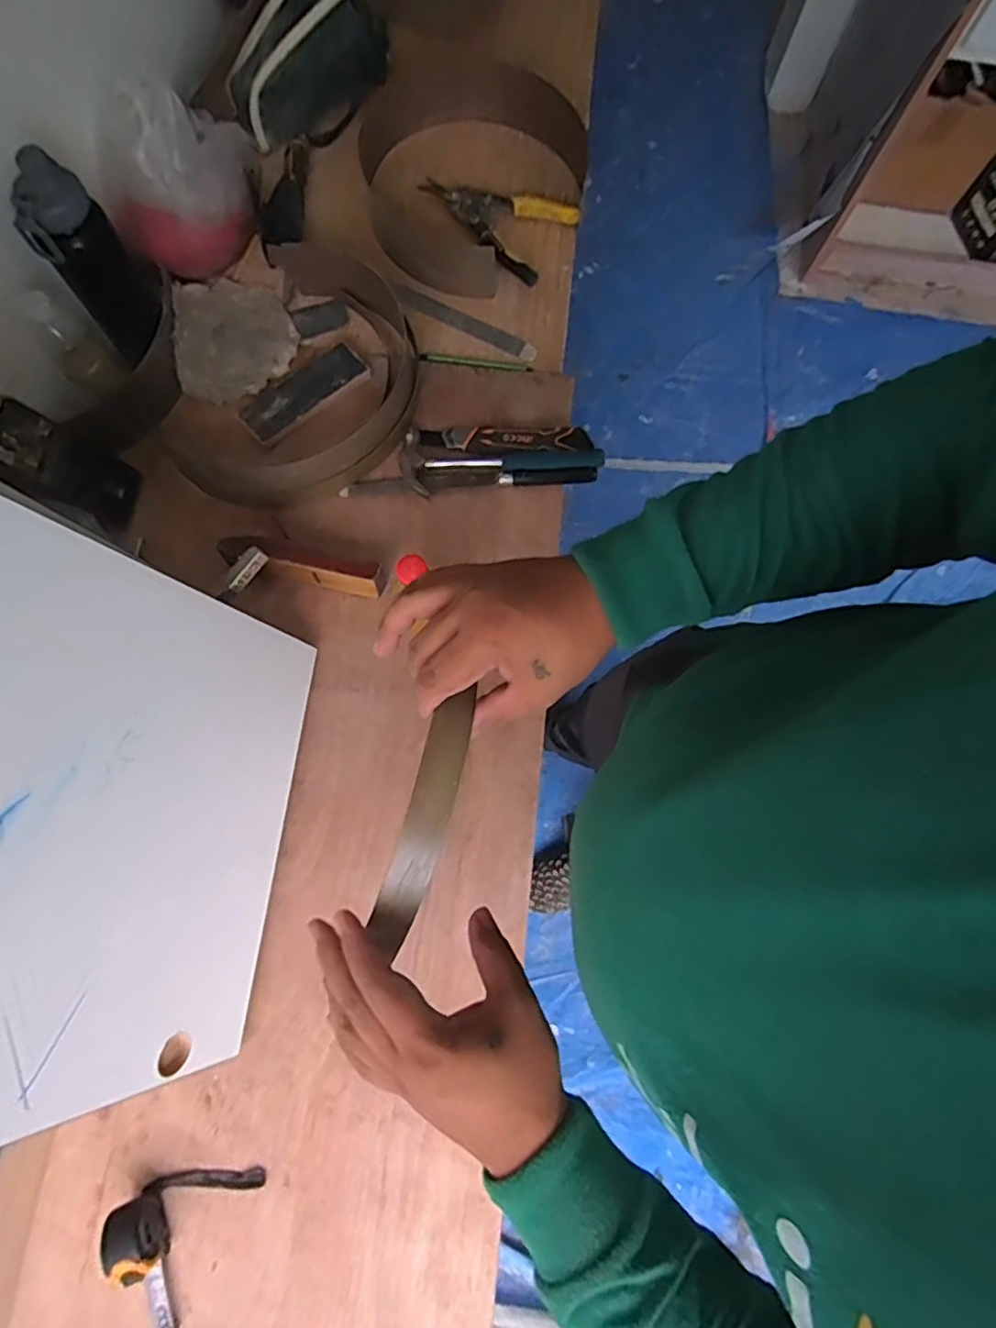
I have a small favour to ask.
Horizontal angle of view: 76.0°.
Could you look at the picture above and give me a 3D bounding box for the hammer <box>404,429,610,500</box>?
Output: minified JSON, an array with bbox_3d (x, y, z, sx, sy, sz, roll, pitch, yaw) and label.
[{"bbox_3d":[0.004,-0.258,0.824,0.258,0.026,0.089,4,76,0],"label":"hammer"}]

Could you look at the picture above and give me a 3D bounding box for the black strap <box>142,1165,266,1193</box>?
[{"bbox_3d":[-0.294,0.519,0.640,0.117,0.009,0.017,-1,76,-2],"label":"black strap"}]

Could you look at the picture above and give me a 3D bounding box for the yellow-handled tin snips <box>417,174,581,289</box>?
[{"bbox_3d":[-0.012,-0.667,0.944,0.237,0.031,0.146,33,78,7],"label":"yellow-handled tin snips"}]

